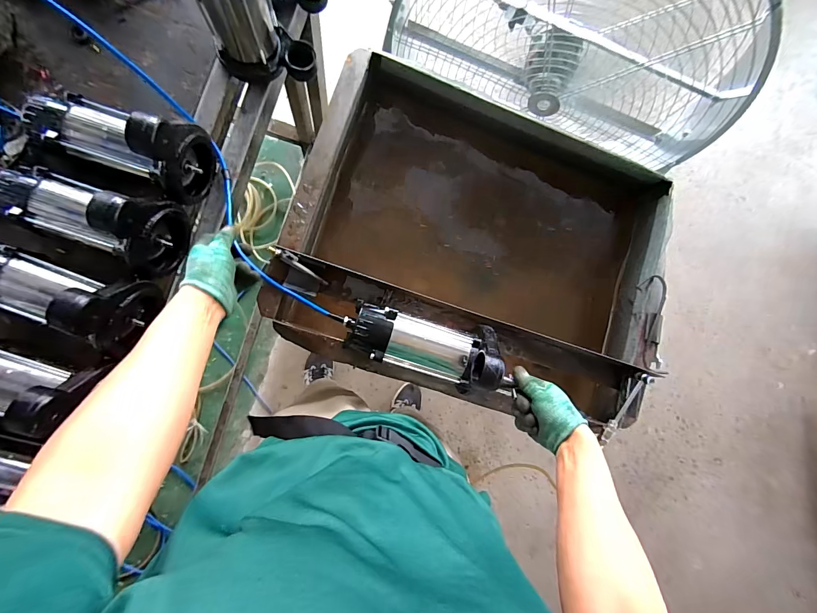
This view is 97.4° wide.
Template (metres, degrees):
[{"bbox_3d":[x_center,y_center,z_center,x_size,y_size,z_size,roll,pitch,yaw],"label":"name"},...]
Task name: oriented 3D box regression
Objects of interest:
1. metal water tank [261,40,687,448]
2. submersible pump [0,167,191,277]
[{"bbox_3d":[0.154,-0.128,0.774,0.737,0.236,0.608,18,84,-7],"label":"metal water tank"},{"bbox_3d":[-0.474,-0.129,0.514,0.232,0.158,0.113,15,84,-8],"label":"submersible pump"}]

